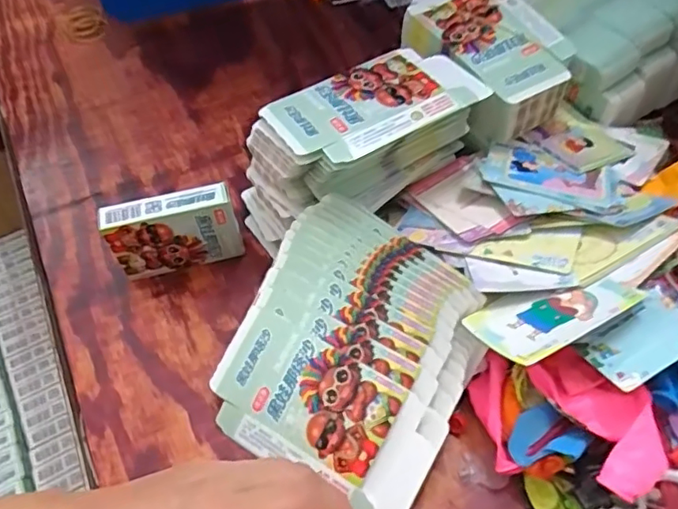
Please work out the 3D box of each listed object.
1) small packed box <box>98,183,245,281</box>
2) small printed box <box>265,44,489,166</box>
[{"bbox_3d":[-0.123,-0.014,0.437,0.091,0.070,0.019,-13,54,-6],"label":"small packed box"},{"bbox_3d":[0.026,-0.109,0.411,0.148,0.010,0.079,-26,56,-15],"label":"small printed box"}]

